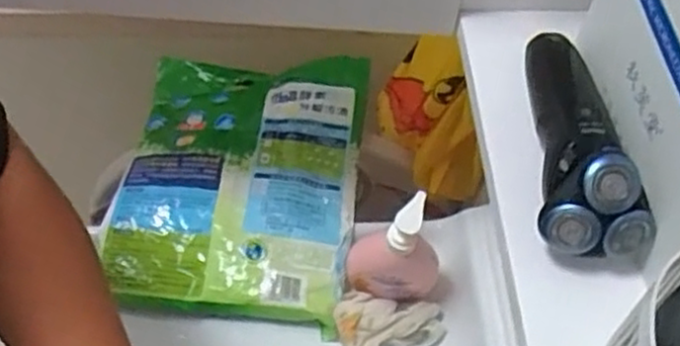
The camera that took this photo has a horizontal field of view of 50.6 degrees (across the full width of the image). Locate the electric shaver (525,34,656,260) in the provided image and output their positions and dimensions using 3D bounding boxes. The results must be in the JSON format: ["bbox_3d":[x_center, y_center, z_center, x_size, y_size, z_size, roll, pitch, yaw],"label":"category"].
[{"bbox_3d":[0.140,-0.026,0.406,0.055,0.053,0.149,7,56,2],"label":"electric shaver"}]

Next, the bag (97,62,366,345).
[{"bbox_3d":[-0.108,0.000,0.797,0.252,0.063,0.320,6,56,1],"label":"bag"}]

